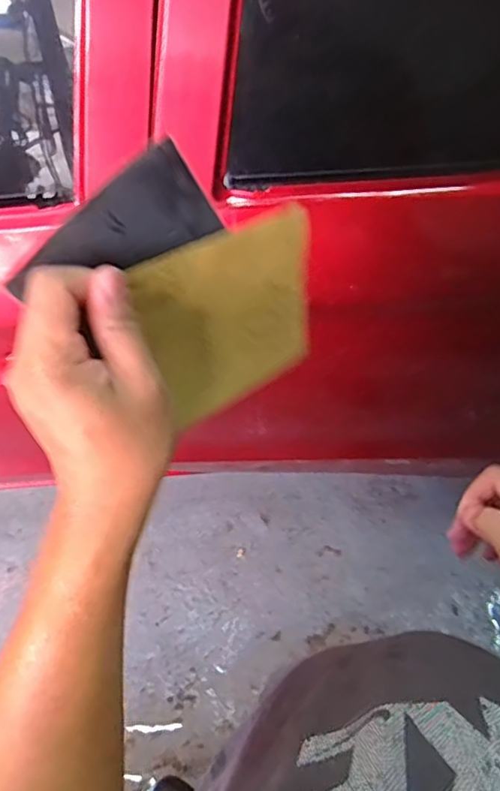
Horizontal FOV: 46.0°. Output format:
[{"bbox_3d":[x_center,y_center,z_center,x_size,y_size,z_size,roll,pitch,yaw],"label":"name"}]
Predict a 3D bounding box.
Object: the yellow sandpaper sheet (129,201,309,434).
[{"bbox_3d":[-0.008,-0.051,0.378,0.123,0.120,0.012,-33,47,-24],"label":"yellow sandpaper sheet"}]

